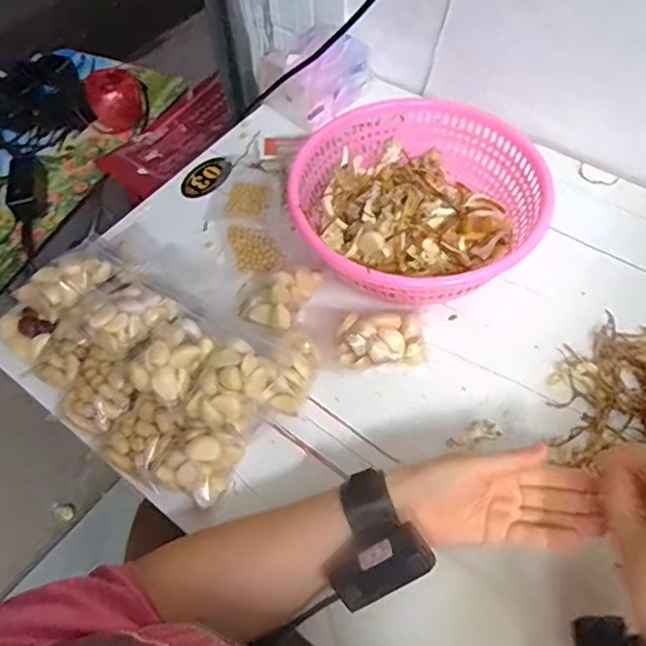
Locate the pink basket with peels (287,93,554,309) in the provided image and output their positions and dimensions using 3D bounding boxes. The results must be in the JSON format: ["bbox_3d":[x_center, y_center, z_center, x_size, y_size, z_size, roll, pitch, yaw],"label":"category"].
[{"bbox_3d":[0.096,-0.119,0.603,0.238,0.092,0.229,-2,57,2],"label":"pink basket with peels"}]

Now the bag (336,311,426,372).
[{"bbox_3d":[0.054,0.017,0.553,0.081,0.034,0.050,0,57,3],"label":"bag"}]

